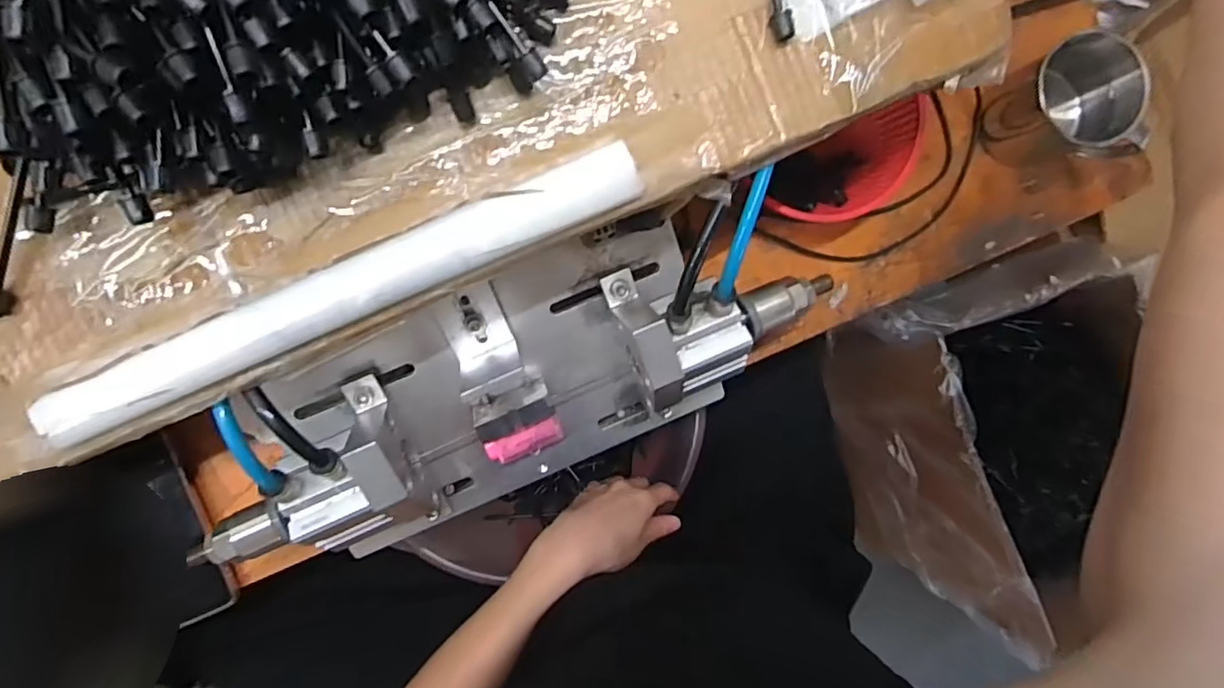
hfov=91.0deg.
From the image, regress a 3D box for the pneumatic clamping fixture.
[{"bbox_3d":[-0.056,0.027,0.372,0.395,0.095,0.128,-23,92,-5],"label":"pneumatic clamping fixture"}]

